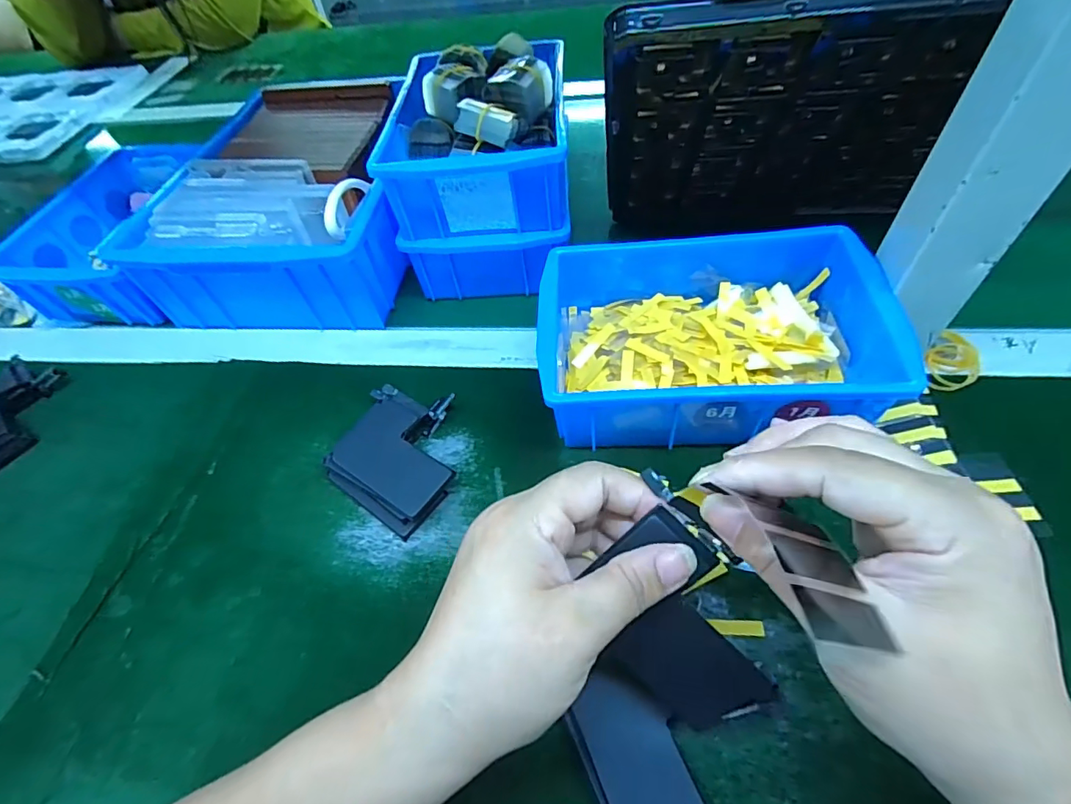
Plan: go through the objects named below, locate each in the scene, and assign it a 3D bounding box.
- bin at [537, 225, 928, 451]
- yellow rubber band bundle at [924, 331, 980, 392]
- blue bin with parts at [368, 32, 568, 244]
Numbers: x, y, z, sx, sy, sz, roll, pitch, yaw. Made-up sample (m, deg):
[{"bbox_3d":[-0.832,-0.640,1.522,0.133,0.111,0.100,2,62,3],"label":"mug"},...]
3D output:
[{"bbox_3d":[0.105,-0.045,0.325,0.200,0.063,0.137,-1,54,6],"label":"bin"},{"bbox_3d":[0.272,-0.027,0.327,0.048,0.004,0.030,-40,59,-21],"label":"yellow rubber band bundle"},{"bbox_3d":[-0.043,-0.200,0.391,0.130,0.091,0.158,-3,53,5],"label":"blue bin with parts"}]

